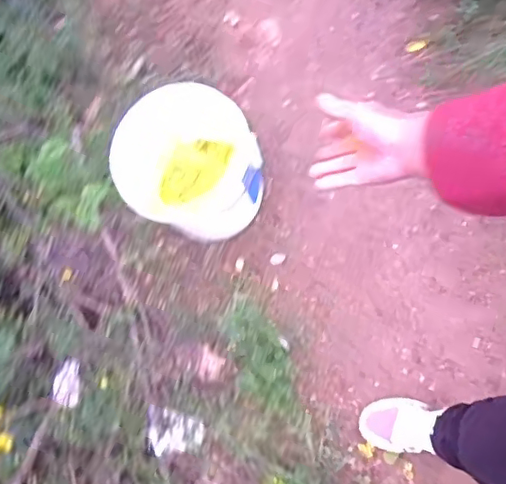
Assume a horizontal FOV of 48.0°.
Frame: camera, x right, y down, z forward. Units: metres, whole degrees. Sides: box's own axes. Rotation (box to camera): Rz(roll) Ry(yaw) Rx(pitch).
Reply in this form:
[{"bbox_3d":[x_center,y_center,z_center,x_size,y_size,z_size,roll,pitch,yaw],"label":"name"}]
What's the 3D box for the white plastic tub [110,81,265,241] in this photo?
[{"bbox_3d":[-0.133,-0.143,1.203,0.290,0.279,0.256,-1,73,-1],"label":"white plastic tub"}]

